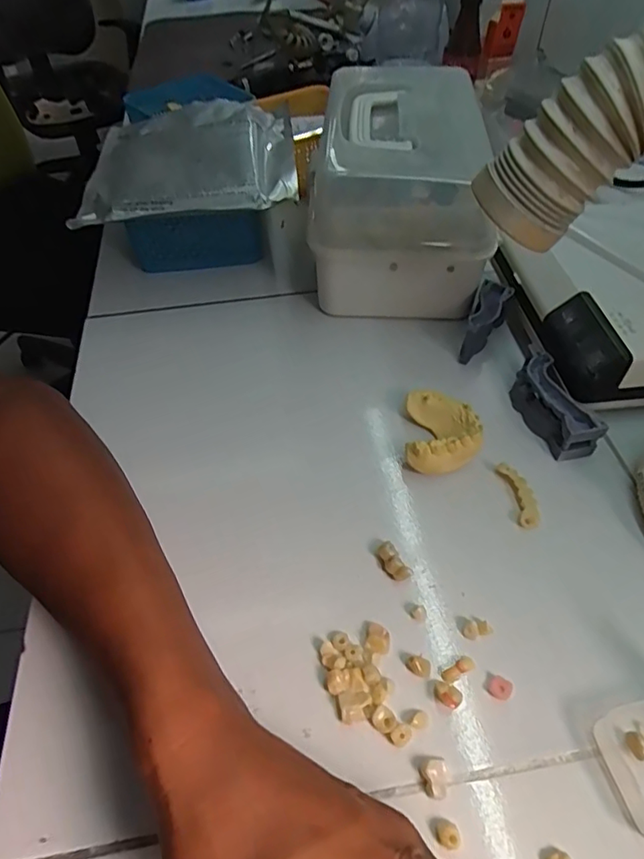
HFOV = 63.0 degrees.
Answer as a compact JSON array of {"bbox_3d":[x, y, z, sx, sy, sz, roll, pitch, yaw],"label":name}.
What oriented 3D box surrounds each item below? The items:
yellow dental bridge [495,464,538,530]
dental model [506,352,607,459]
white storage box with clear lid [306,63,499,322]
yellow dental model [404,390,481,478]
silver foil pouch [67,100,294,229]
[{"bbox_3d":[0.136,0.044,0.359,0.016,0.007,0.048,-9,51,-6],"label":"yellow dental bridge"},{"bbox_3d":[0.171,-0.016,0.393,0.030,0.031,0.076,-15,52,-11],"label":"dental model"},{"bbox_3d":[0.072,-0.230,0.504,0.154,0.132,0.227,3,51,4],"label":"white storage box with clear lid"},{"bbox_3d":[0.088,0.000,0.383,0.051,0.024,0.064,5,51,6],"label":"yellow dental model"},{"bbox_3d":[-0.128,-0.269,0.520,0.197,0.029,0.210,-5,51,-4],"label":"silver foil pouch"}]

